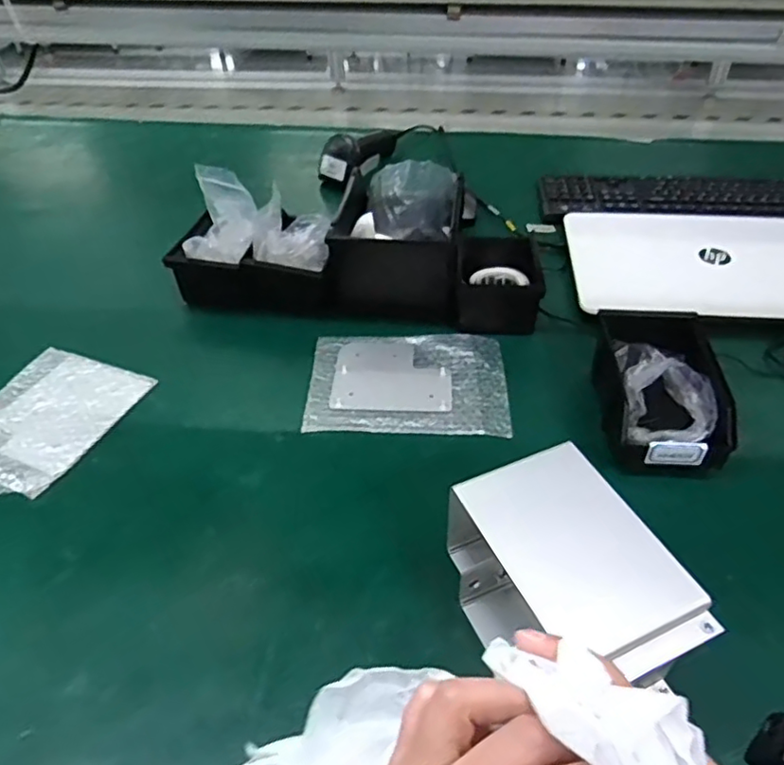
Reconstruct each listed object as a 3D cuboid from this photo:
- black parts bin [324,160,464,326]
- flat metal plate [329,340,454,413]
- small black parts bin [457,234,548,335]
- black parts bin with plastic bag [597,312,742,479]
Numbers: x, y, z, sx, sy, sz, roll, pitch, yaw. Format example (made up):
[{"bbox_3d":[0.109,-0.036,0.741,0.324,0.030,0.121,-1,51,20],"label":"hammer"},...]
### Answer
[{"bbox_3d":[0.014,-0.183,0.810,0.158,0.127,0.190,6,45,8],"label":"black parts bin"},{"bbox_3d":[0.001,-0.011,0.721,0.133,0.004,0.112,1,44,4],"label":"flat metal plate"},{"bbox_3d":[0.132,-0.126,0.794,0.106,0.072,0.118,-1,44,1],"label":"small black parts bin"},{"bbox_3d":[0.276,0.001,0.655,0.111,0.072,0.199,5,45,7],"label":"black parts bin with plastic bag"}]

